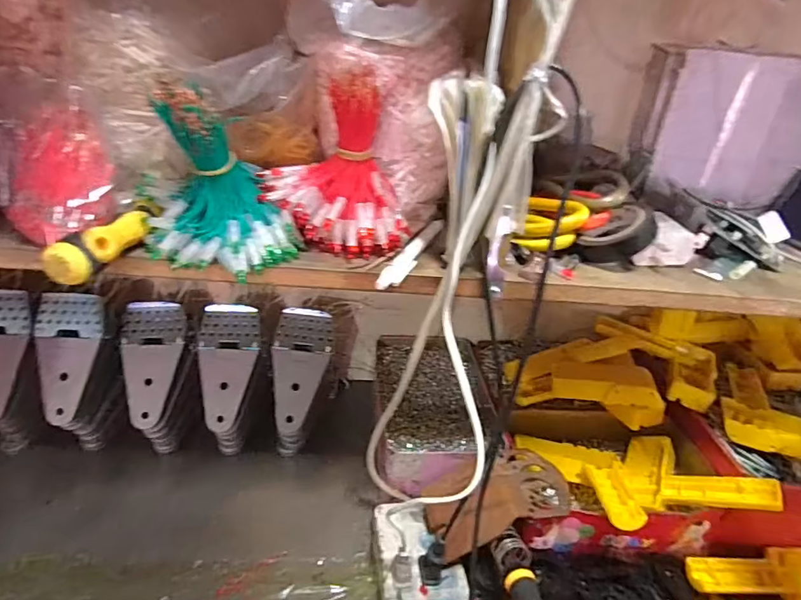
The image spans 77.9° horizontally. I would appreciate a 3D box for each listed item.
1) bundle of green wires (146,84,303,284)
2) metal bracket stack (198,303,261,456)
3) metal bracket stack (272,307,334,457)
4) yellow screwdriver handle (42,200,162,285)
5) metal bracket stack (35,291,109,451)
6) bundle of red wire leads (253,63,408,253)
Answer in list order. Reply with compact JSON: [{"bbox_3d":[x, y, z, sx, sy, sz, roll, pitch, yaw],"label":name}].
[{"bbox_3d":[-0.120,-0.078,0.331,0.100,0.105,0.068,-2,31,-12],"label":"bundle of green wires"},{"bbox_3d":[-0.198,0.090,0.573,0.064,0.169,0.037,0,-7,-8],"label":"metal bracket stack"},{"bbox_3d":[-0.119,0.096,0.585,0.065,0.169,0.049,6,-6,2],"label":"metal bracket stack"},{"bbox_3d":[-0.187,-0.041,0.326,0.025,0.023,0.089,9,30,8],"label":"yellow screwdriver handle"},{"bbox_3d":[-0.360,0.081,0.549,0.071,0.183,0.052,-1,4,-10],"label":"metal bracket stack"},{"bbox_3d":[-0.045,-0.099,0.362,0.104,0.115,0.064,11,30,10],"label":"bundle of red wire leads"}]

